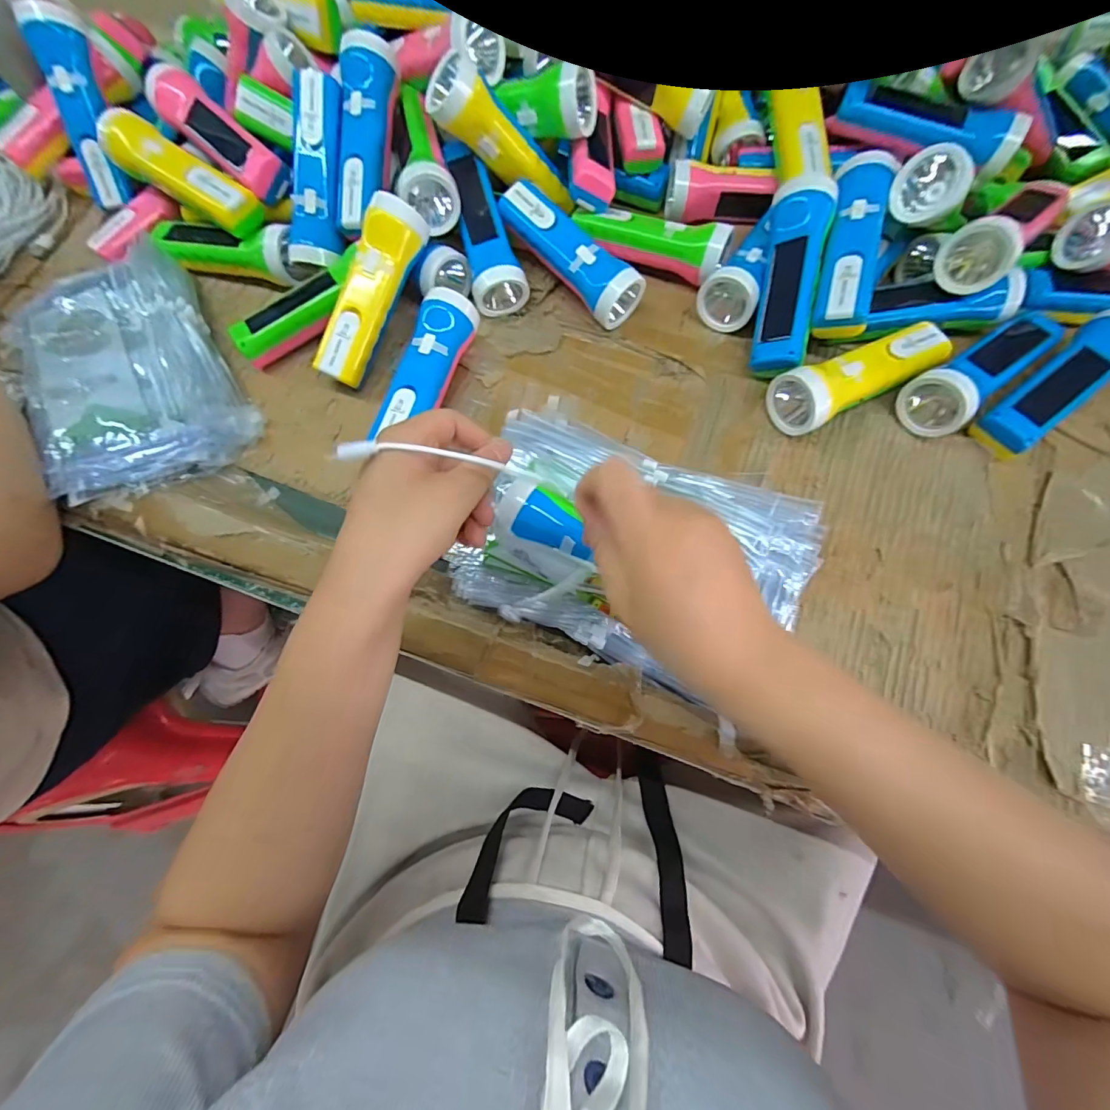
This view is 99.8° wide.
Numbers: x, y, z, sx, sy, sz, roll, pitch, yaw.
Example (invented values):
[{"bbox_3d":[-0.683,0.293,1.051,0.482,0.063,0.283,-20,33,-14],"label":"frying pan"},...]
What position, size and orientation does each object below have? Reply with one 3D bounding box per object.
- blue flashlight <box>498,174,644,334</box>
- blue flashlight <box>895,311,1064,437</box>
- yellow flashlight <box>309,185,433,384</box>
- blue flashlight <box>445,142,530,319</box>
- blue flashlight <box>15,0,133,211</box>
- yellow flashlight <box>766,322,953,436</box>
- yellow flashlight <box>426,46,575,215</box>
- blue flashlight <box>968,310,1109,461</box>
[{"bbox_3d":[0.012,-0.288,0.458,0.056,0.061,0.159,-42,76,-14],"label":"blue flashlight"},{"bbox_3d":[0.371,-0.161,0.407,0.162,0.055,0.051,-34,74,-12],"label":"blue flashlight"},{"bbox_3d":[-0.166,-0.234,0.421,0.041,0.040,0.161,25,95,9],"label":"yellow flashlight"},{"bbox_3d":[-0.073,-0.322,0.459,0.051,0.050,0.168,-17,81,1],"label":"blue flashlight"},{"bbox_3d":[-0.482,-0.462,0.479,0.051,0.045,0.174,-3,110,-1],"label":"blue flashlight"},{"bbox_3d":[0.265,-0.157,0.407,0.161,0.051,0.052,-27,73,-10],"label":"yellow flashlight"},{"bbox_3d":[-0.045,-0.386,0.438,0.147,0.051,0.044,17,63,-39],"label":"yellow flashlight"},{"bbox_3d":[0.435,-0.146,0.401,0.166,0.054,0.049,-37,75,-13],"label":"blue flashlight"}]

